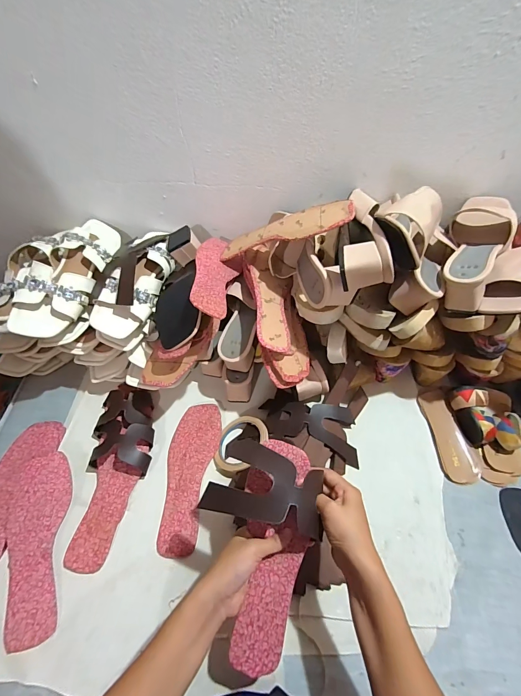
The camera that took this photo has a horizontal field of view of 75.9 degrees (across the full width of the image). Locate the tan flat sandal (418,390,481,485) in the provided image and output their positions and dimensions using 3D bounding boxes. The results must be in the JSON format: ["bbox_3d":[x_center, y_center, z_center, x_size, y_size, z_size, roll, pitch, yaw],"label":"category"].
[{"bbox_3d":[0.339,0.155,0.599,0.066,0.013,0.163,-3,55,-3],"label":"tan flat sandal"}]

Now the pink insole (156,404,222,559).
[{"bbox_3d":[-0.121,0.206,0.556,0.079,0.007,0.238,6,55,4],"label":"pink insole"}]

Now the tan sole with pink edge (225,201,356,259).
[{"bbox_3d":[0.037,-0.190,0.533,0.234,0.013,0.073,-2,48,38],"label":"tan sole with pink edge"}]

